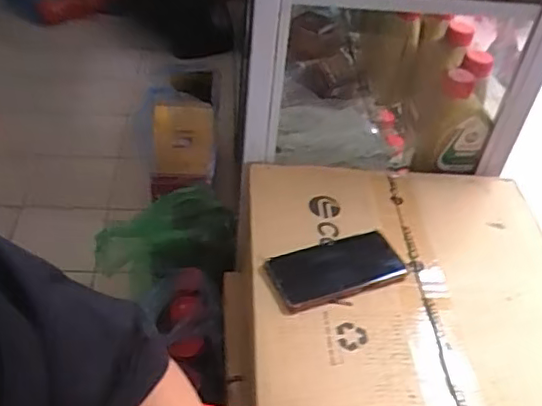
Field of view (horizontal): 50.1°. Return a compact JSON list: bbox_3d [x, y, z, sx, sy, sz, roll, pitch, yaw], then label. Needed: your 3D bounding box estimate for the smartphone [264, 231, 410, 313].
[{"bbox_3d":[0.078,0.077,0.692,0.160,0.014,0.079,-14,46,-21],"label":"smartphone"}]

